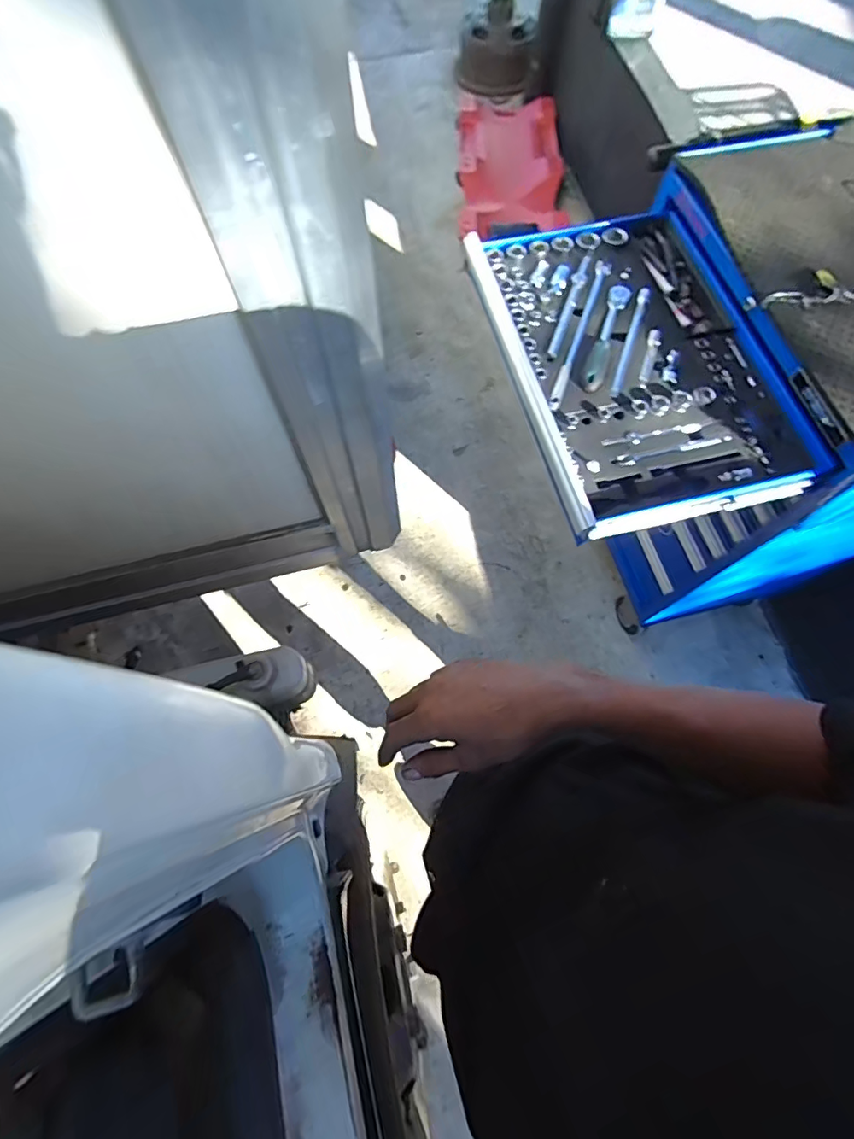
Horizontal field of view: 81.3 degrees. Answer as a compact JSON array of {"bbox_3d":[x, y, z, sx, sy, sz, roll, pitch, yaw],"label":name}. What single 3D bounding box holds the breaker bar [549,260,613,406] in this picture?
[{"bbox_3d":[0.273,-0.423,0.875,0.029,0.024,0.373,19,71,8],"label":"breaker bar"}]

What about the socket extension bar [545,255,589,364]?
[{"bbox_3d":[0.254,-0.473,0.890,0.026,0.014,0.264,21,71,9],"label":"socket extension bar"}]

